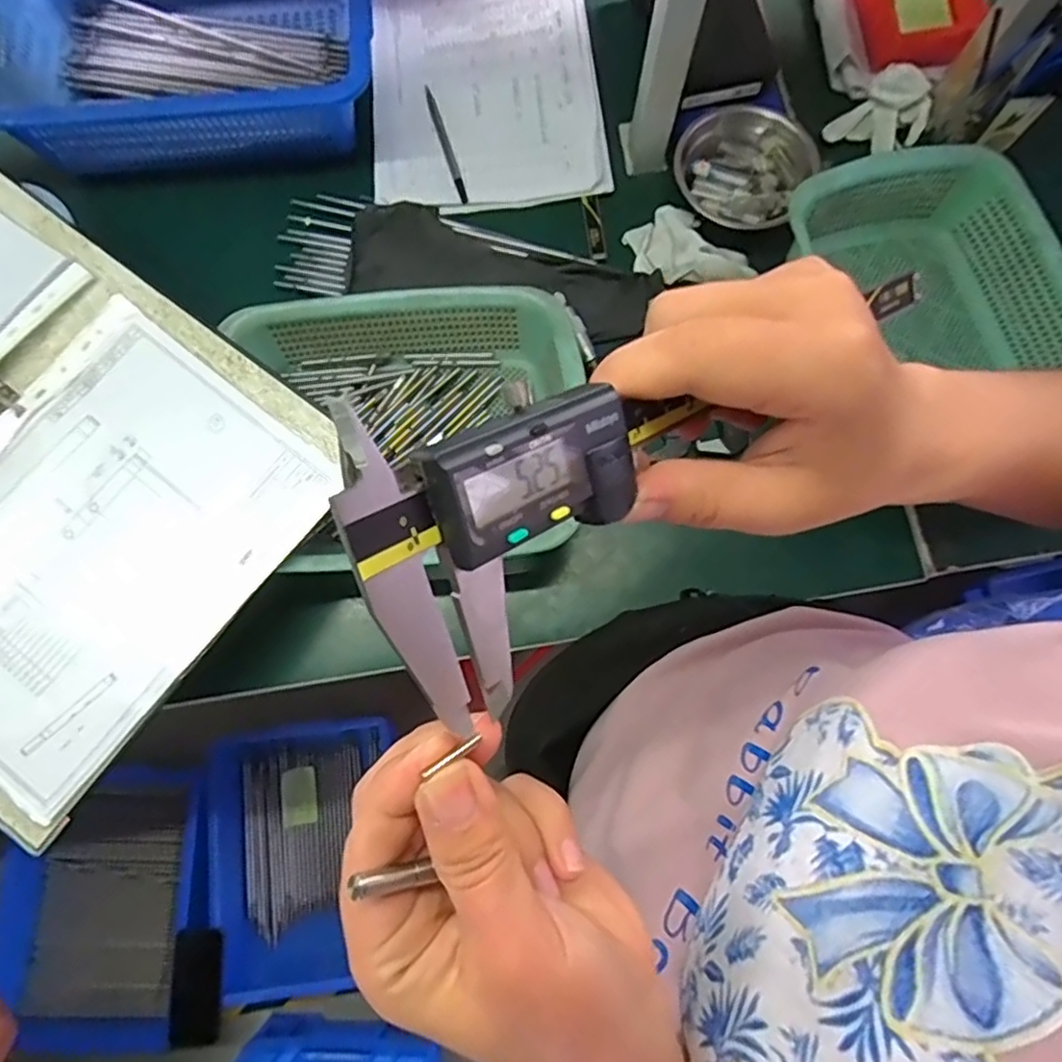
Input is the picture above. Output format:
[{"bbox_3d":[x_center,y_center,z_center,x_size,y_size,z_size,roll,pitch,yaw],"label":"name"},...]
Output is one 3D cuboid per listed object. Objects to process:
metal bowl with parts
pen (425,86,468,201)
[{"bbox_3d":[0.199,-0.342,0.637,0.116,0.053,0.112,0,77,-2],"label":"metal bowl with parts"},{"bbox_3d":[-0.085,-0.384,0.666,0.010,0.010,0.132,-16,78,-5],"label":"pen"}]

